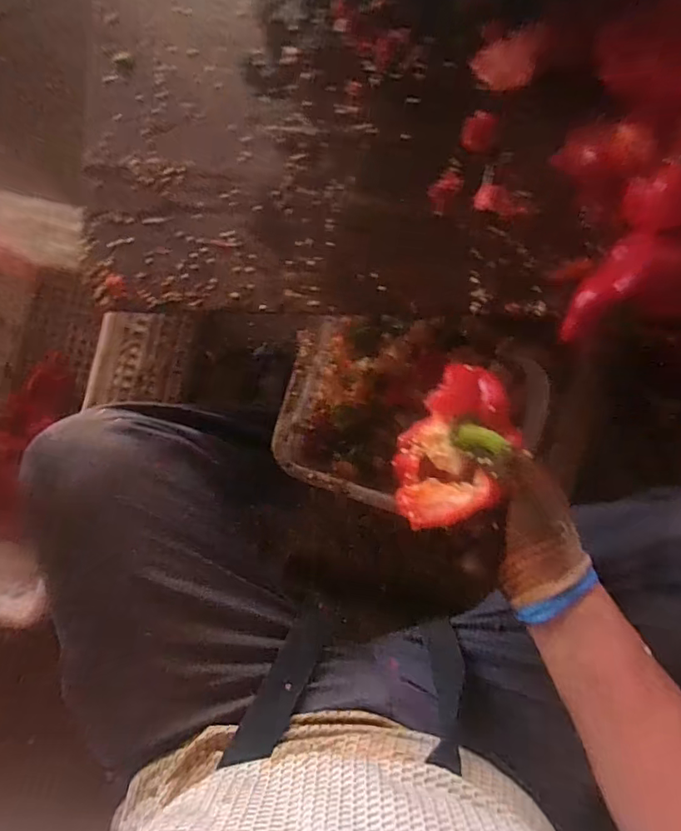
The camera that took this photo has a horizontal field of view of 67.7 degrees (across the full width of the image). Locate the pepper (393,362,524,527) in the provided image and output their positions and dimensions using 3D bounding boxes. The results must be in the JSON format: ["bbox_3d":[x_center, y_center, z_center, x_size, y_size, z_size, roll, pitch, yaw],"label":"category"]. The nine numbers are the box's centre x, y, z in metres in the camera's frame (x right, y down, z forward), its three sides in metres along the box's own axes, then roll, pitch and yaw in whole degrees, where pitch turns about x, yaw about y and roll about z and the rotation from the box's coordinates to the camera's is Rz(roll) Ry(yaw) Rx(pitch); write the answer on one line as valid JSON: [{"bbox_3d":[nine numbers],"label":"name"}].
[{"bbox_3d":[0.090,0.025,0.412,0.075,0.071,0.134,20,88,6],"label":"pepper"}]

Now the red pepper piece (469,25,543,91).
[{"bbox_3d":[0.172,-0.374,0.533,0.061,0.030,0.054,10,87,5],"label":"red pepper piece"}]

